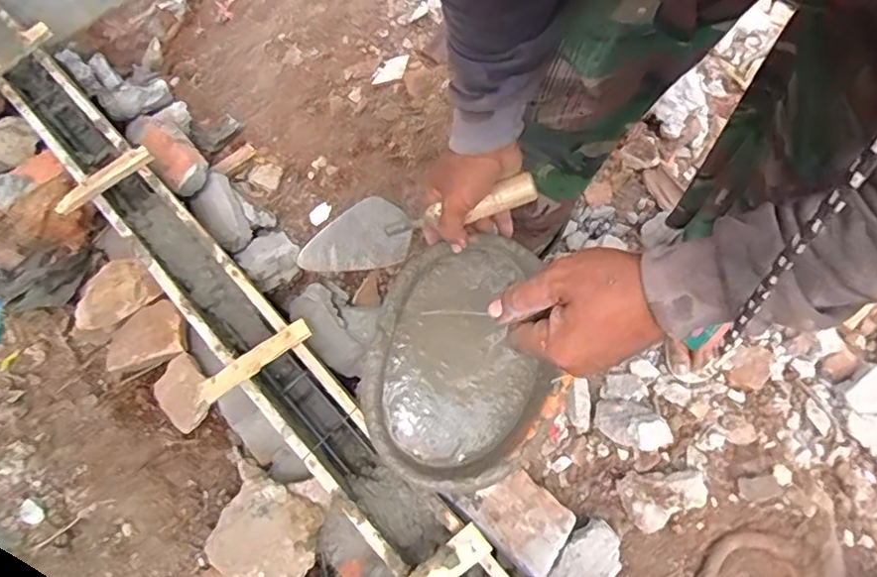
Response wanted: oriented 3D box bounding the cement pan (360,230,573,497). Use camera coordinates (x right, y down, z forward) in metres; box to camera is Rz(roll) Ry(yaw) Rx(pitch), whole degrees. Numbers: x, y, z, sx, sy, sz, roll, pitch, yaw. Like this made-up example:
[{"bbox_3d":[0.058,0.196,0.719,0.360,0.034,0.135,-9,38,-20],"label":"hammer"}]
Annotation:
[{"bbox_3d":[0.032,0.072,0.619,0.203,0.080,0.280,19,78,-9],"label":"cement pan"}]

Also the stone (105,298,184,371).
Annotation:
[{"bbox_3d":[-0.530,0.086,1.054,0.150,0.054,0.100,-15,73,5],"label":"stone"}]

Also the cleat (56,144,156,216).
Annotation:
[{"bbox_3d":[-0.583,-0.190,0.992,0.176,0.031,0.021,-39,72,-13],"label":"cleat"}]

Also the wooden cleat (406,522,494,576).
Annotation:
[{"bbox_3d":[-0.013,0.370,0.728,0.172,0.021,0.041,-34,71,-12],"label":"wooden cleat"}]

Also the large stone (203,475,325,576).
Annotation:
[{"bbox_3d":[-0.270,0.390,0.885,0.153,0.070,0.160,26,71,11],"label":"large stone"}]

